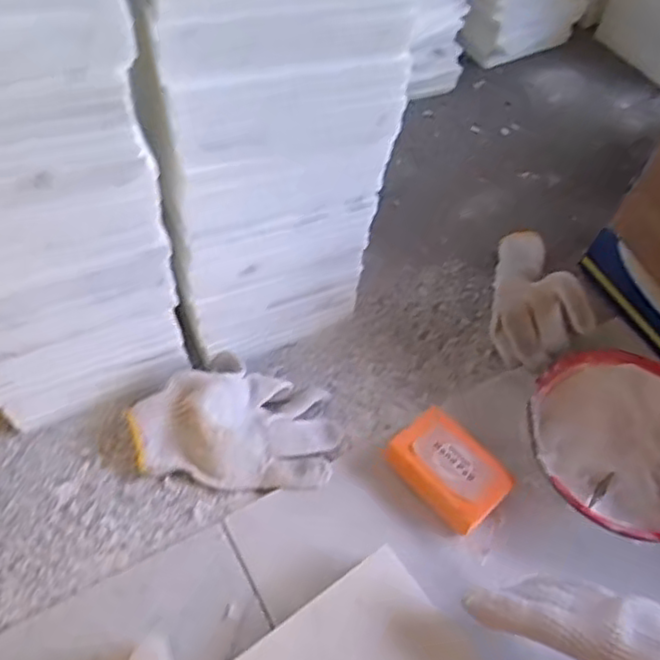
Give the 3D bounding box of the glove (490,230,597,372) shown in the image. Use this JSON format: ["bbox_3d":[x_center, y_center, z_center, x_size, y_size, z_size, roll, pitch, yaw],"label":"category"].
[{"bbox_3d":[0.192,-0.035,0.661,0.096,0.065,0.137,-18,60,-16],"label":"glove"}]

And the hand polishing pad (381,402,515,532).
[{"bbox_3d":[0.099,0.114,0.556,0.064,0.028,0.092,-34,66,-23],"label":"hand polishing pad"}]

